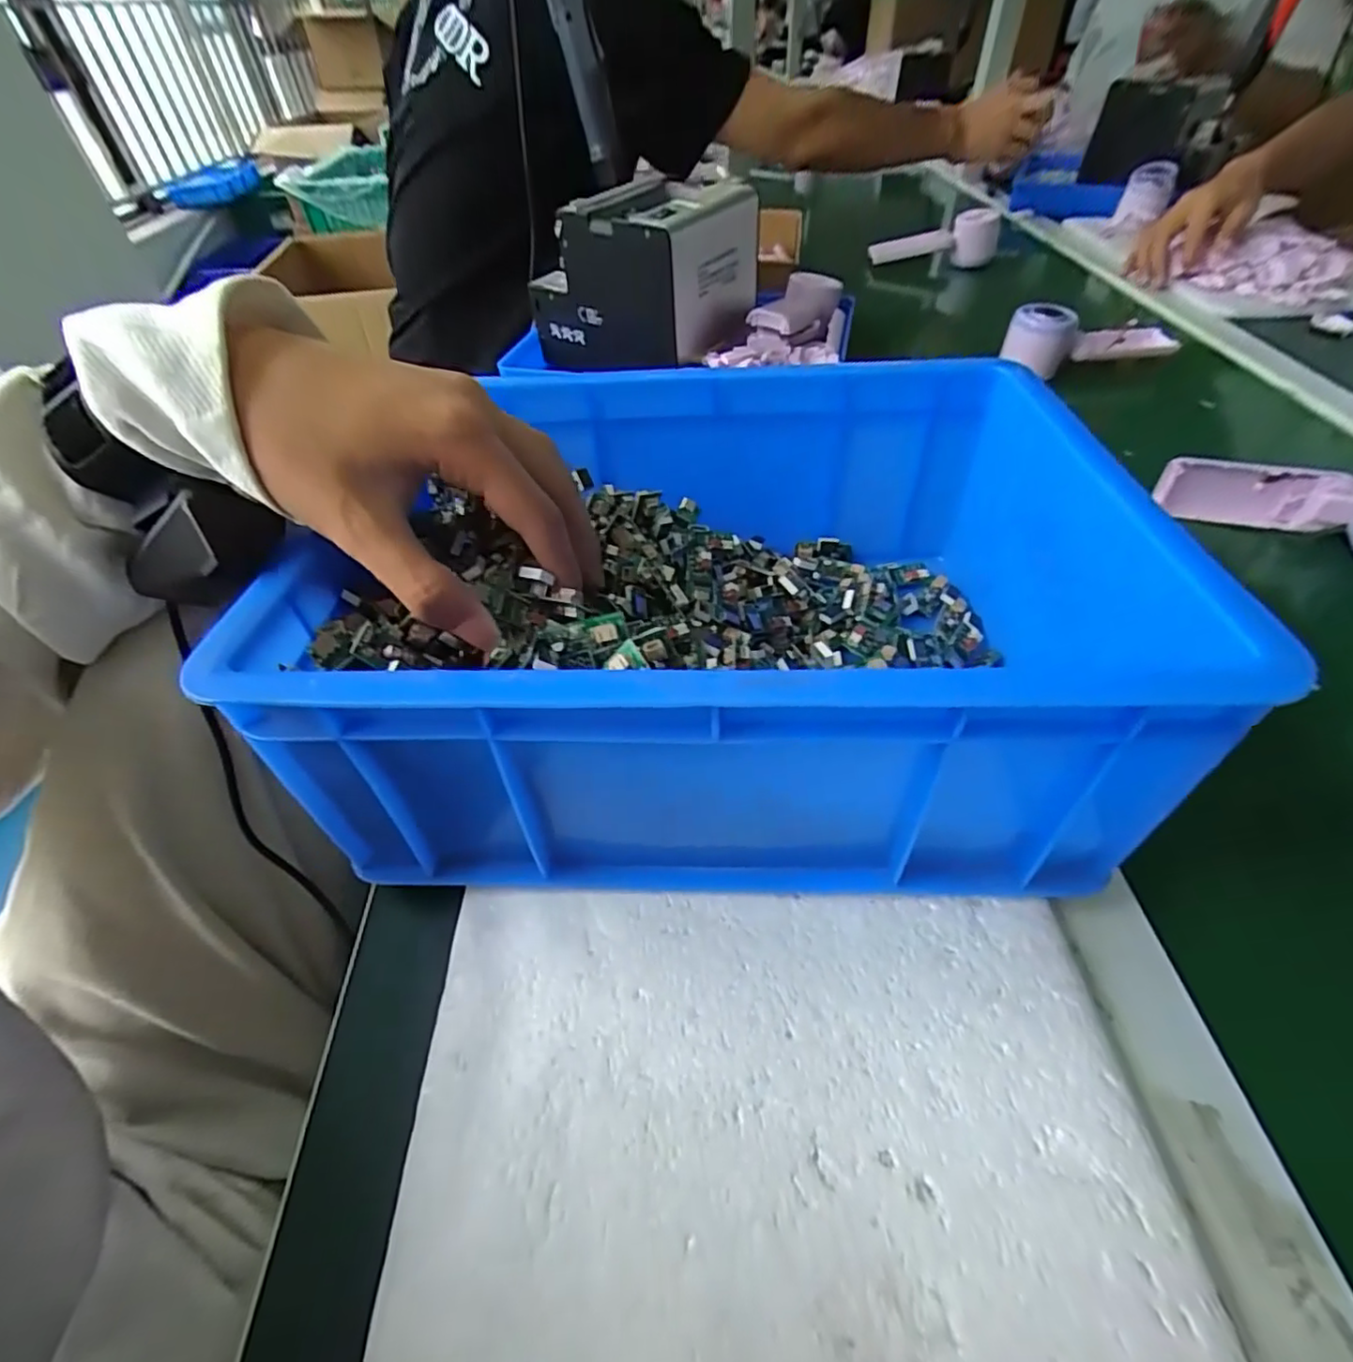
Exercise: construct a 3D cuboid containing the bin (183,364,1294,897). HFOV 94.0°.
[{"bbox_3d":[0.016,-0.047,0.310,0.320,0.128,0.257,0,48,3],"label":"bin"}]

